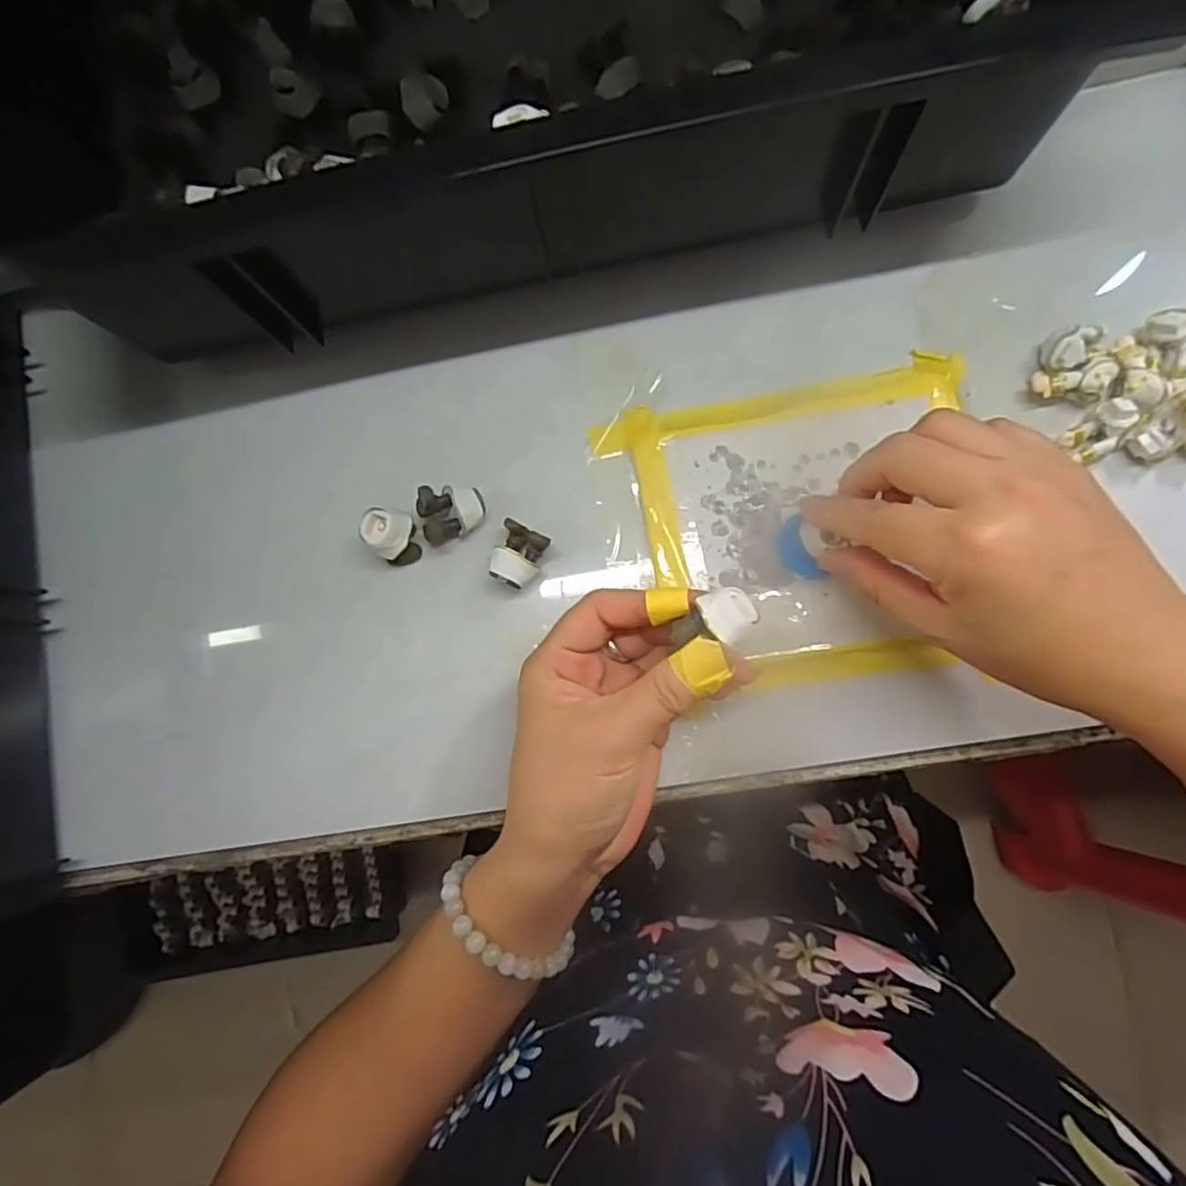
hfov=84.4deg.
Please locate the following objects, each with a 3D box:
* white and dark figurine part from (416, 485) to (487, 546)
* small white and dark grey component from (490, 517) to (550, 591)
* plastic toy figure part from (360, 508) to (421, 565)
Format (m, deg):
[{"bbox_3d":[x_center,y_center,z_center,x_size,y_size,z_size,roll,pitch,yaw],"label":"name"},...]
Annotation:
[{"bbox_3d":[-0.066,-0.038,0.303,0.031,0.021,0.022,-16,82,4],"label":"white and dark figurine part"},{"bbox_3d":[-0.034,-0.017,0.300,0.022,0.017,0.028,23,86,8],"label":"small white and dark grey component"},{"bbox_3d":[-0.093,-0.026,0.303,0.018,0.027,0.022,-1,83,6],"label":"plastic toy figure part"}]

